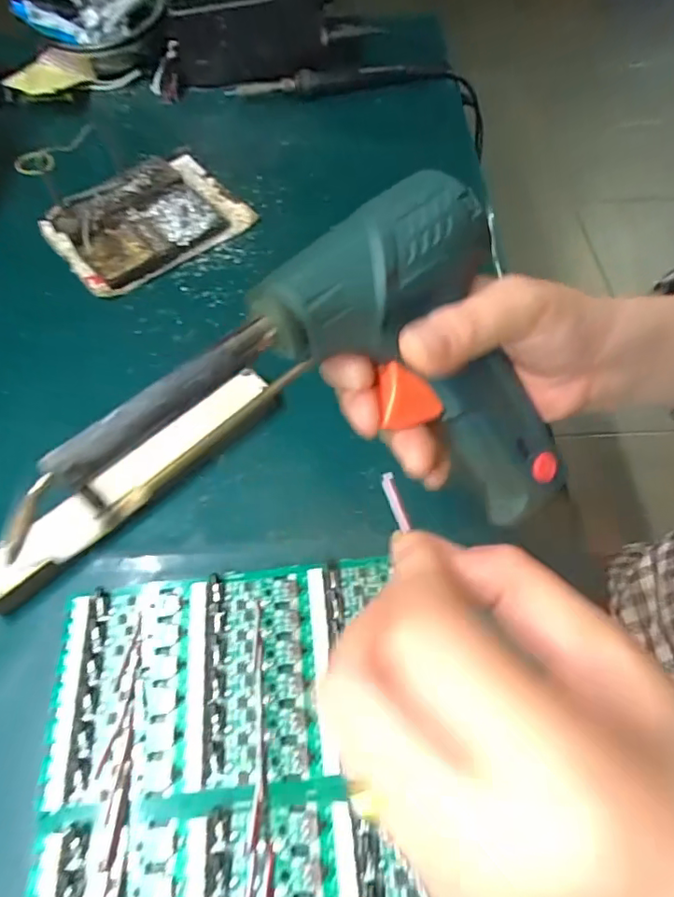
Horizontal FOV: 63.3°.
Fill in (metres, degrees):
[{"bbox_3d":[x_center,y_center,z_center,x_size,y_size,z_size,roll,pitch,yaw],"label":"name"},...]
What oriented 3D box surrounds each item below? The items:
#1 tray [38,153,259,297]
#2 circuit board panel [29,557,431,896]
[{"bbox_3d":[-0.160,-0.196,0.458,0.148,0.033,0.114,-34,63,-17],"label":"tray"},{"bbox_3d":[-0.042,0.156,0.245,0.177,0.006,0.204,-6,58,-2],"label":"circuit board panel"}]

